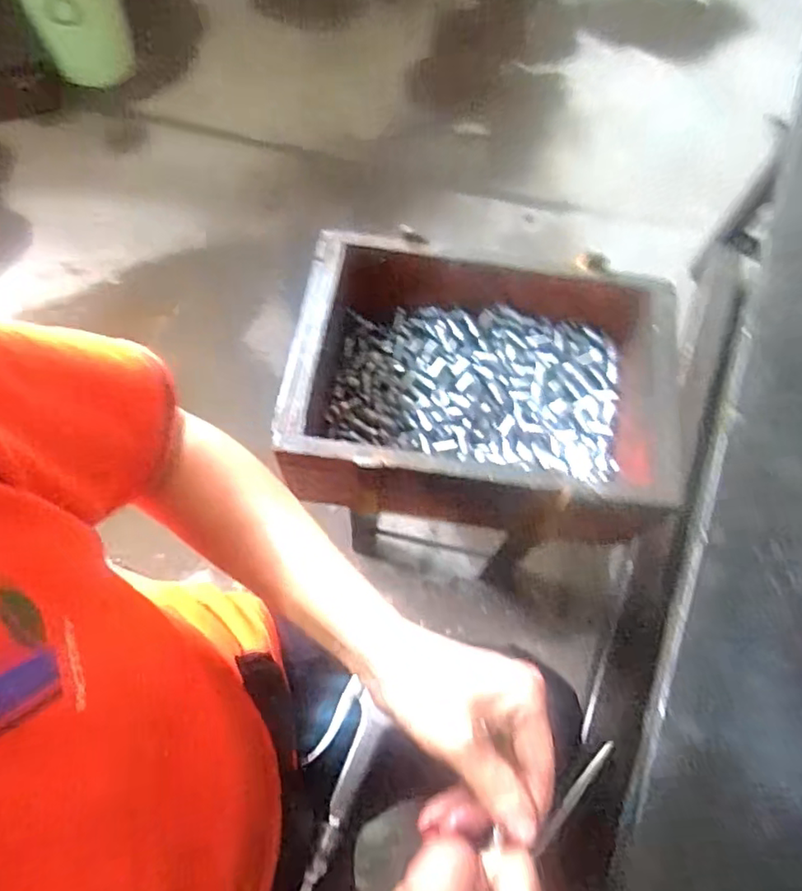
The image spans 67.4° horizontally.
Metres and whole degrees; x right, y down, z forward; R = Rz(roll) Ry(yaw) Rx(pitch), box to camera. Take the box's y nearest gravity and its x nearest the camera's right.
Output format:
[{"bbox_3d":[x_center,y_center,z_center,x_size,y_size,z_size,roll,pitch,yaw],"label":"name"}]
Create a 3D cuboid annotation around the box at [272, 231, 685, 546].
[{"bbox_3d":[0.082,-0.060,0.615,0.368,0.129,0.244,9,69,1],"label":"box"}]

